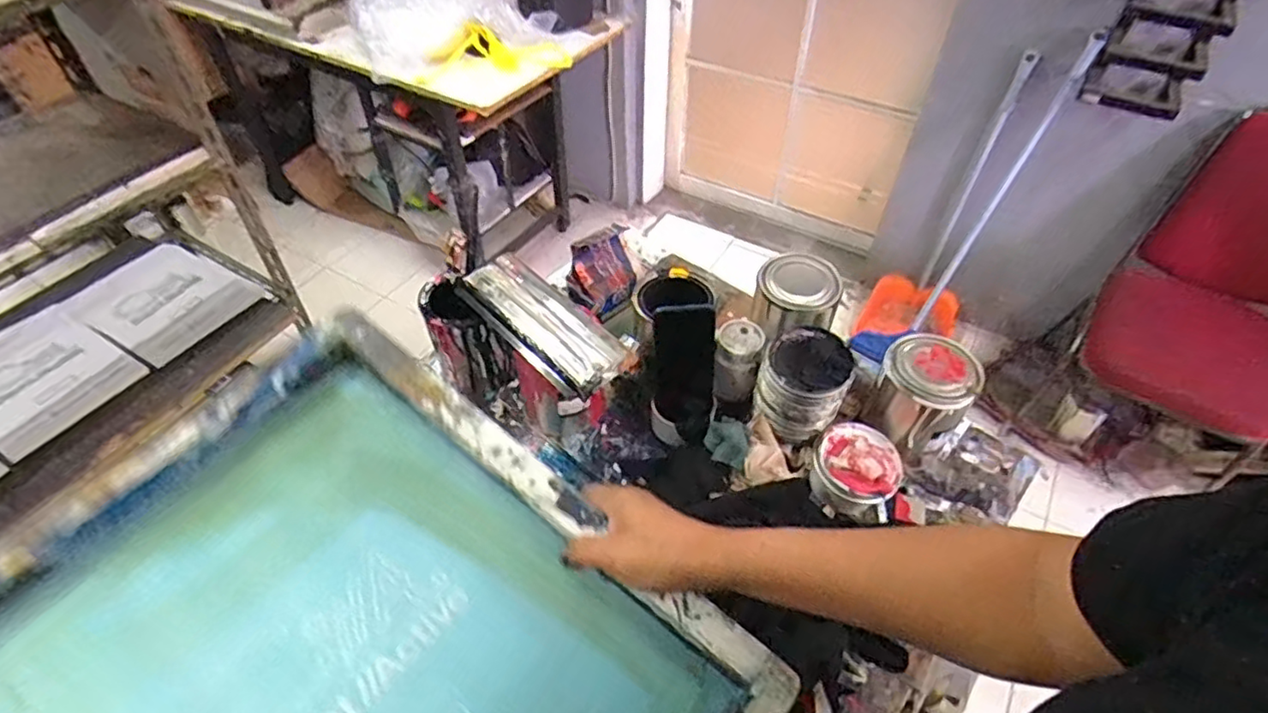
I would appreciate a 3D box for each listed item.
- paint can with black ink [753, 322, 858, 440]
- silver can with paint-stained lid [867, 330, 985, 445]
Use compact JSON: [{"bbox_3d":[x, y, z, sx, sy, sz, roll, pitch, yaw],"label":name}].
[{"bbox_3d":[0.207,0.033,0.787,0.108,0.106,0.091,10,50,9],"label":"paint can with black ink"},{"bbox_3d":[0.355,0.051,0.788,0.095,0.134,0.103,0,49,0],"label":"silver can with paint-stained lid"}]

